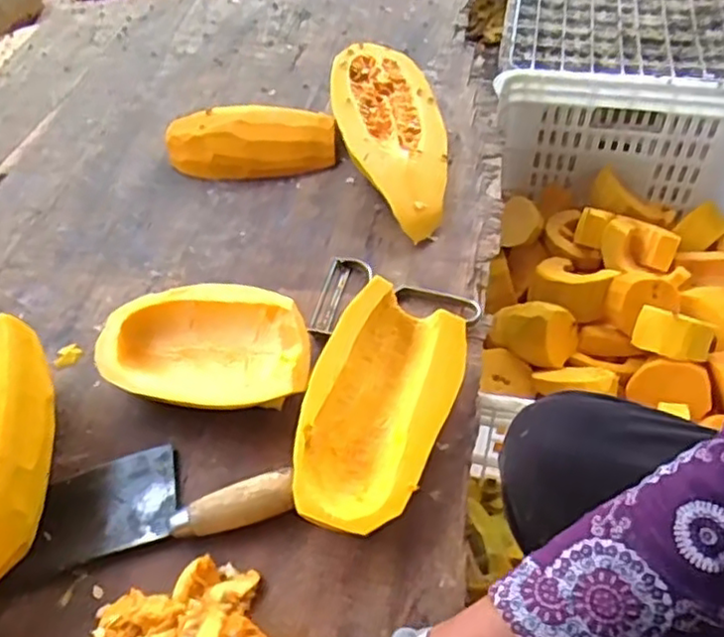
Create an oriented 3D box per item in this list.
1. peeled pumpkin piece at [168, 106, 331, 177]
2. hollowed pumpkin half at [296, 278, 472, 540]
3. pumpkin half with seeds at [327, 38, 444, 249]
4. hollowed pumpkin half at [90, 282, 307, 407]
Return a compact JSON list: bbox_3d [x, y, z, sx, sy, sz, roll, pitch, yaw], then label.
[{"bbox_3d":[-0.128,-0.209,0.785,0.195,0.048,0.088,-3,52,2],"label":"peeled pumpkin piece"},{"bbox_3d":[0.012,0.073,0.530,0.104,0.063,0.201,17,55,16],"label":"hollowed pumpkin half"},{"bbox_3d":[0.031,-0.201,0.750,0.115,0.062,0.265,-6,52,0],"label":"pumpkin half with seeds"},{"bbox_3d":[-0.133,0.032,0.581,0.184,0.061,0.107,3,52,6],"label":"hollowed pumpkin half"}]

